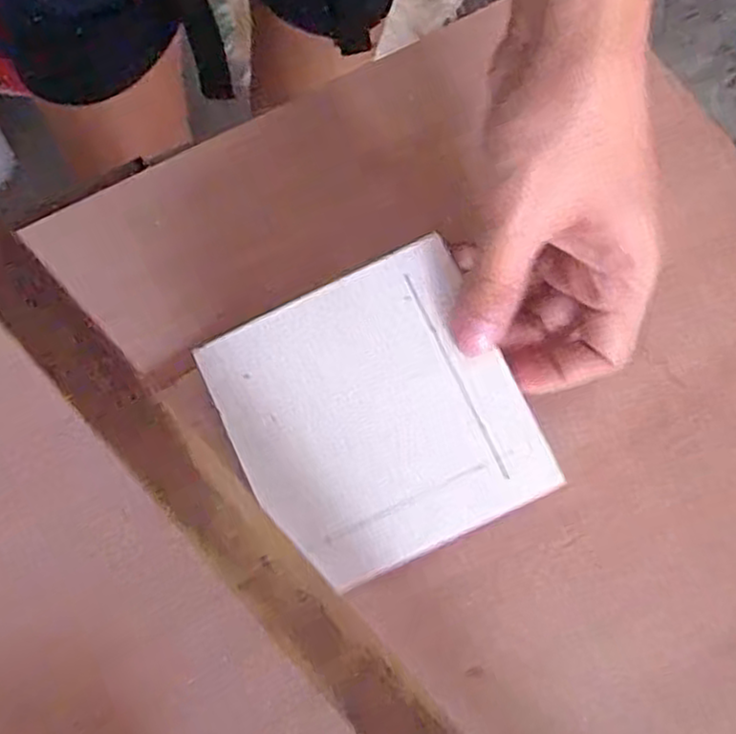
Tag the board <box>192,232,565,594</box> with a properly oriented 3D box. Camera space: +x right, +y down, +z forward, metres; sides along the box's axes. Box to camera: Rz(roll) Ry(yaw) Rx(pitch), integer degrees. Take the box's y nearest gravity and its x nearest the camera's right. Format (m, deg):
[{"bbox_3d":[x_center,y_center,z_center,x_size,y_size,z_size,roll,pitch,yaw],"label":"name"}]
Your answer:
[{"bbox_3d":[0.002,0.019,0.287,0.108,0.006,0.111,-26,81,0],"label":"board"}]

